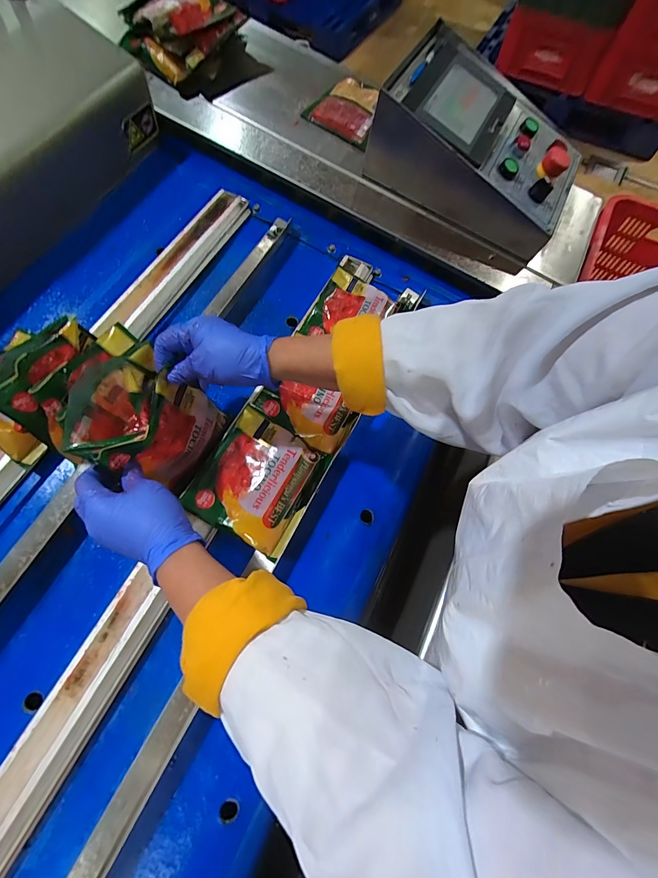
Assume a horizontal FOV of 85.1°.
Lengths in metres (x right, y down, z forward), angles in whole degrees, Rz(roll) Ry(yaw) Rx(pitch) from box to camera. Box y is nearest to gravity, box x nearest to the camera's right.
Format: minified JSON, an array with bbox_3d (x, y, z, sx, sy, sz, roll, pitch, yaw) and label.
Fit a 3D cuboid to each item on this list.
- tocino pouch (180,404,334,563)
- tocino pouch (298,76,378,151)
[{"bbox_3d":[-0.084,0.048,0.439,0.128,0.027,0.144,27,71,9],"label":"tocino pouch"},{"bbox_3d":[0.030,-0.595,0.645,0.120,0.031,0.140,17,70,5],"label":"tocino pouch"}]

